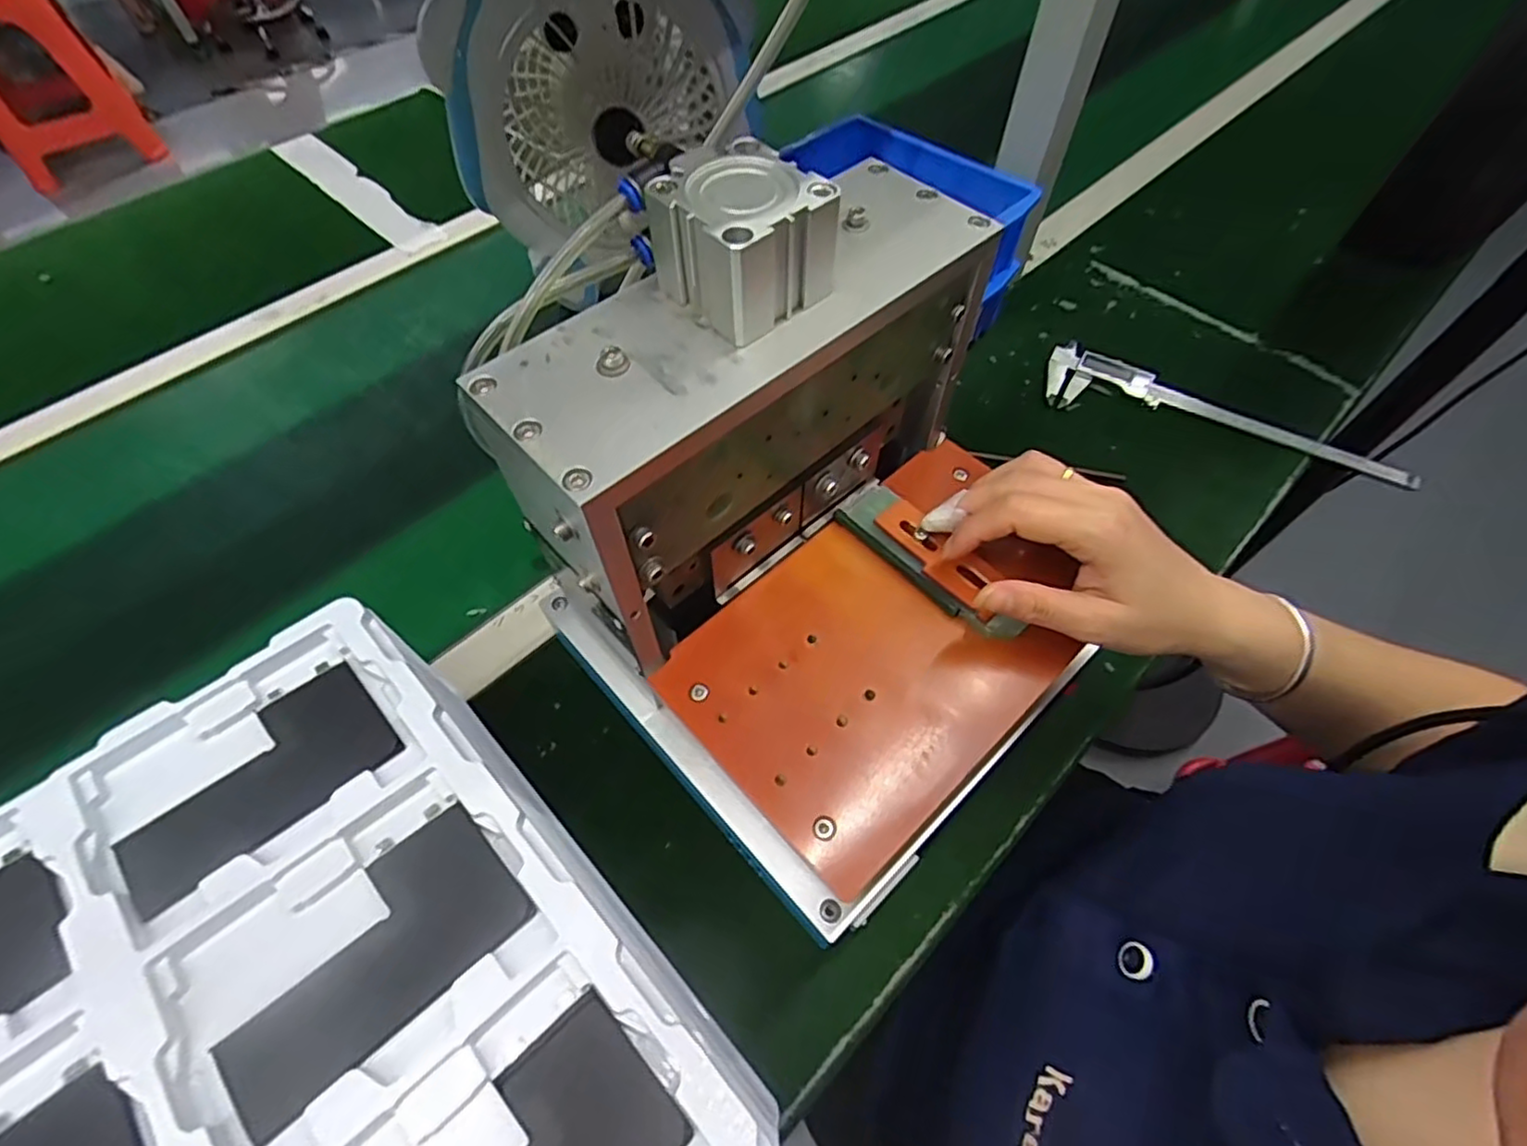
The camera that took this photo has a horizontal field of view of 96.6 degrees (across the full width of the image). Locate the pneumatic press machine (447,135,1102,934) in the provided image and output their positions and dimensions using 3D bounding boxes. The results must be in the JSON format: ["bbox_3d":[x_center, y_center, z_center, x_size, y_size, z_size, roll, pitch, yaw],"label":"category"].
[{"bbox_3d":[0.039,-0.029,0.307,0.233,0.226,0.213,-38,65,-21],"label":"pneumatic press machine"}]

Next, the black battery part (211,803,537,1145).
[{"bbox_3d":[-0.152,0.148,0.266,0.107,0.004,0.062,-35,65,-31],"label":"black battery part"}]

